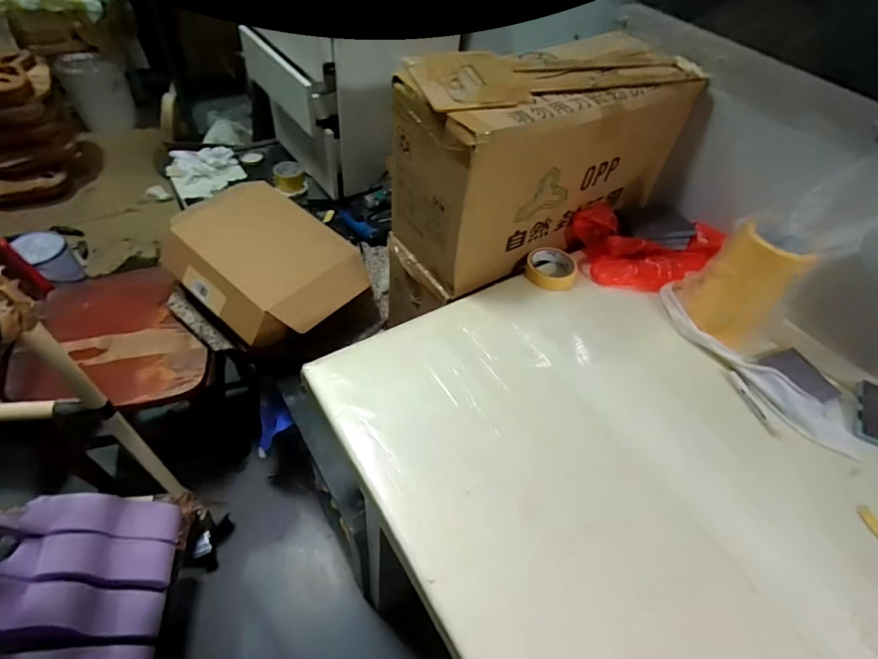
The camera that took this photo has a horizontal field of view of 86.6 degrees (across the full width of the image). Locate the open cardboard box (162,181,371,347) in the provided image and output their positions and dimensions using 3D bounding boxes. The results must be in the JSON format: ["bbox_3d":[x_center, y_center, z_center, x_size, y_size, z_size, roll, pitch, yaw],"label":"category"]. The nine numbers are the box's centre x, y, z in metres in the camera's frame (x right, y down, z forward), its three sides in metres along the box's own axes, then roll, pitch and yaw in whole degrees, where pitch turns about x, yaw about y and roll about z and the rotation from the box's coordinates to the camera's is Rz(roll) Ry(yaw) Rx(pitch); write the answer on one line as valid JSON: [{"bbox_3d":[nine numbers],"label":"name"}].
[{"bbox_3d":[-0.391,-0.157,1.020,0.432,0.090,0.286,37,56,22],"label":"open cardboard box"}]

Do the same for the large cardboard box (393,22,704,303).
[{"bbox_3d":[0.188,-0.319,0.825,0.522,0.290,0.204,-26,55,-20],"label":"large cardboard box"}]

